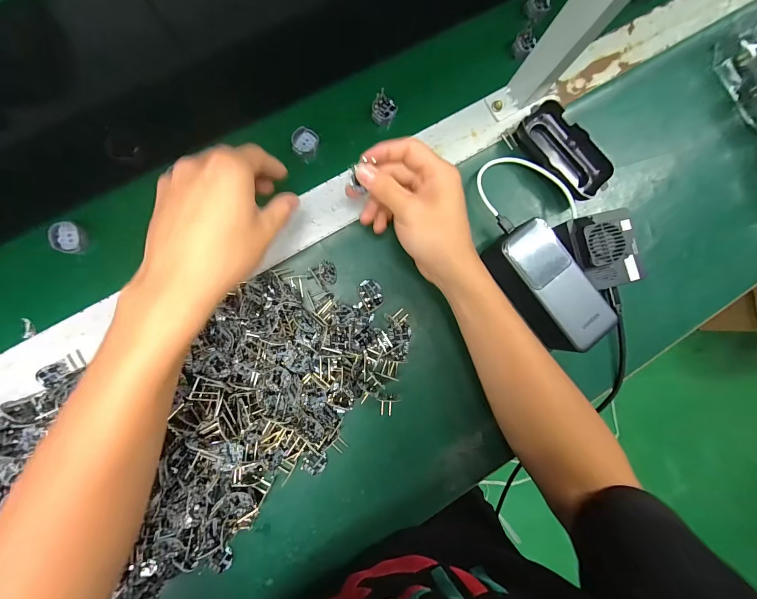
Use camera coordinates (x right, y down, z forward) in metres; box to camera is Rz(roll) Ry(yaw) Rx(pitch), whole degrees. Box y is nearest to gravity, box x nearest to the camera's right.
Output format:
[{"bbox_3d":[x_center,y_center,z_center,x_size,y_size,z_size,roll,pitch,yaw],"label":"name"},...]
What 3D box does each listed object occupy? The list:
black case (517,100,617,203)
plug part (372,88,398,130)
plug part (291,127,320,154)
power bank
[{"bbox_3d":[0.200,-0.160,0.366,0.056,0.024,0.105,-41,92,-7],"label":"black case"},{"bbox_3d":[0.007,-0.204,0.364,0.026,0.023,0.031,13,86,-5],"label":"plug part"},{"bbox_3d":[-0.077,-0.164,0.354,0.024,0.012,0.028,20,85,-5],"label":"plug part"},{"bbox_3d":[0.166,-0.013,0.339,0.060,0.054,0.127,-33,91,-7],"label":"power bank"}]

